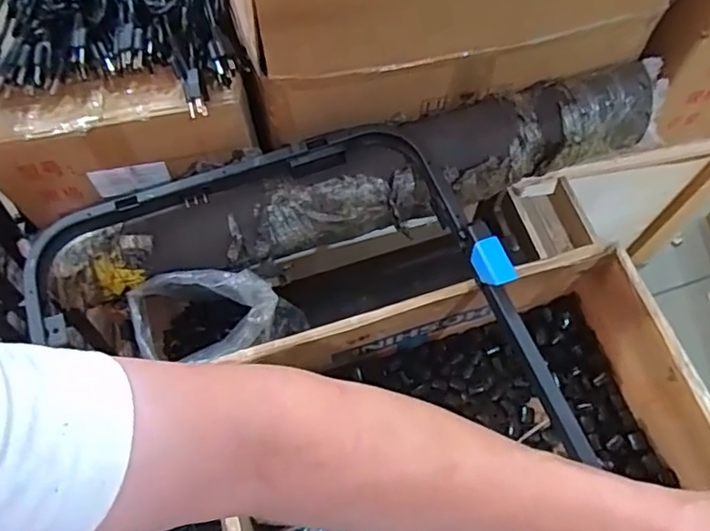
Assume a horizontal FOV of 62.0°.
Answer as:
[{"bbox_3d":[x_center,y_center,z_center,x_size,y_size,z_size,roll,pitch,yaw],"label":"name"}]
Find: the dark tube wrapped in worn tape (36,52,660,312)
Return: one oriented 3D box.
[{"bbox_3d":[0.030,-0.115,0.765,0.833,0.091,0.123,-17,66,-7],"label":"dark tube wrapped in worn tape"}]

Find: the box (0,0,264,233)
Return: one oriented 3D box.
[{"bbox_3d":[-0.367,-0.391,0.850,0.380,0.185,0.591,-16,66,-6],"label":"box"}]

